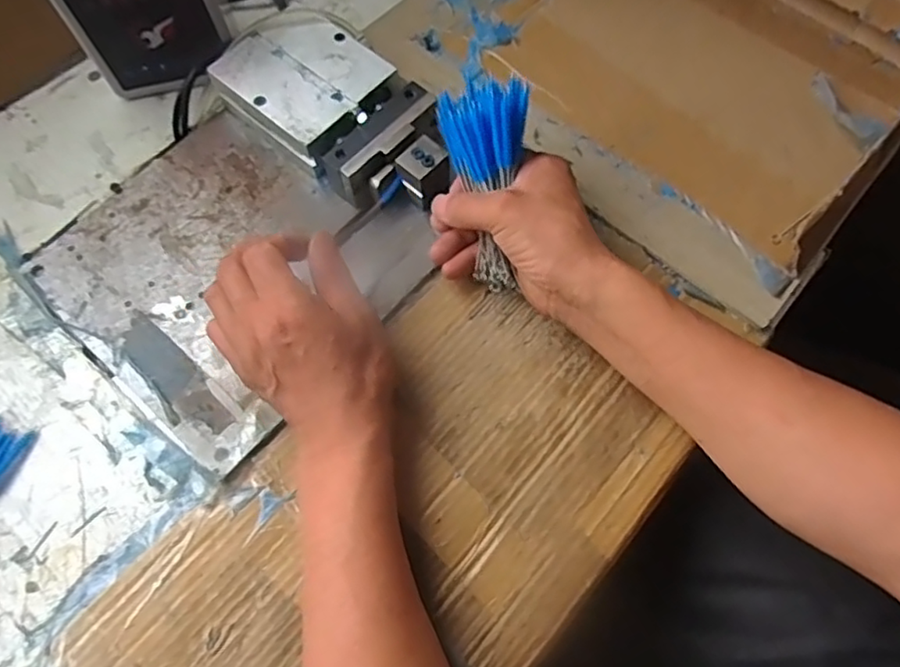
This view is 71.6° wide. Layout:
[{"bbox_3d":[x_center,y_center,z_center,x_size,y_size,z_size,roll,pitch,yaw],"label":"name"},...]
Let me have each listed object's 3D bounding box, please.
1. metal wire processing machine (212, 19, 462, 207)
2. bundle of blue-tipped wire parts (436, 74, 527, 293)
[{"bbox_3d":[-0.078,-0.162,0.477,0.192,0.050,0.100,39,73,15],"label":"metal wire processing machine"},{"bbox_3d":[0.025,-0.098,0.421,0.055,0.042,0.134,-6,111,-1],"label":"bundle of blue-tipped wire parts"}]

